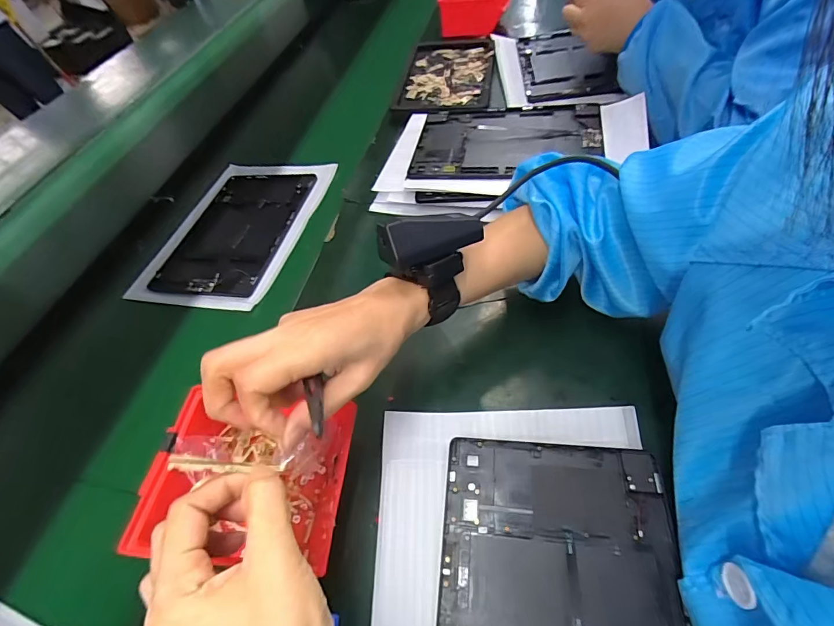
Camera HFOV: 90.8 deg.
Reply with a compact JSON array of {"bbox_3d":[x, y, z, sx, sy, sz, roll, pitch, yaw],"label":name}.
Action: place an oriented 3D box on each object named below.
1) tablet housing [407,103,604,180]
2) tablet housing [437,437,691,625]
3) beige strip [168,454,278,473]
[{"bbox_3d":[0.118,-0.229,0.547,0.238,0.012,0.161,4,55,13],"label":"tablet housing"},{"bbox_3d":[0.091,0.198,0.259,0.152,0.006,0.231,0,53,10],"label":"tablet housing"},{"bbox_3d":[-0.099,0.079,0.213,0.053,0.004,0.007,18,39,-33],"label":"beige strip"}]

